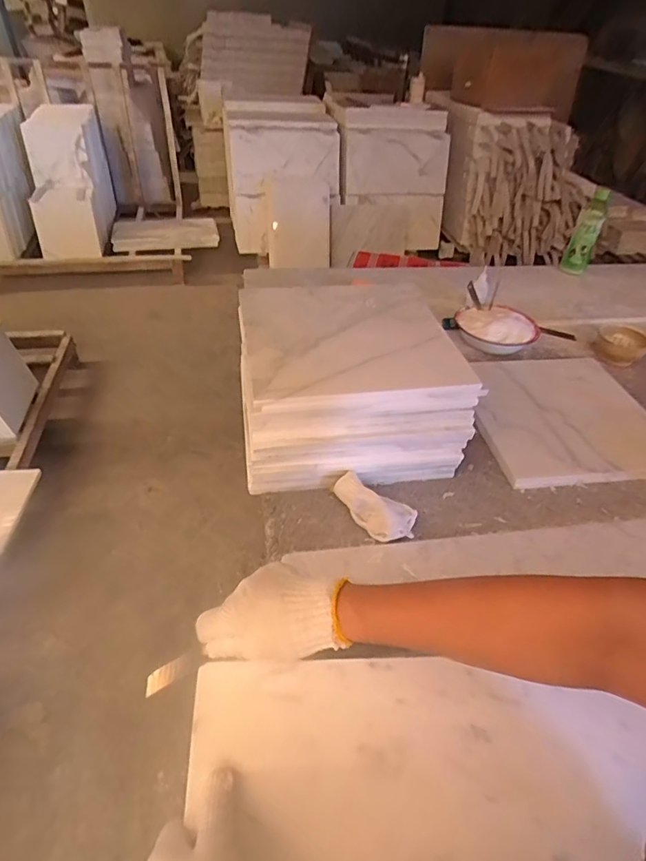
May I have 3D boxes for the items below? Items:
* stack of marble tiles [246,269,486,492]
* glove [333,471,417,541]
[{"bbox_3d":[0.036,-0.087,0.769,0.306,0.158,0.320,-3,42,-7],"label":"stack of marble tiles"},{"bbox_3d":[0.069,0.095,0.651,0.058,0.044,0.120,-31,52,-32],"label":"glove"}]

